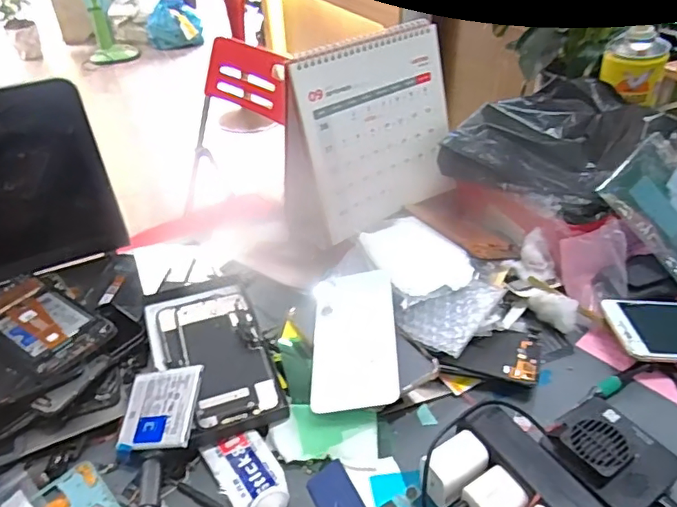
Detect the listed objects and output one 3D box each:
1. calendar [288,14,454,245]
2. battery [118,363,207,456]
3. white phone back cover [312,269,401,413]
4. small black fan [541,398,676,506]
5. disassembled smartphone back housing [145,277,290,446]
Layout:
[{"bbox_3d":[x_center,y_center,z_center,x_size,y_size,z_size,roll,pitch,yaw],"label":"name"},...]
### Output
[{"bbox_3d":[0.041,-0.136,0.618,0.220,0.201,0.080,-25,42,-26],"label":"calendar"},{"bbox_3d":[-0.146,0.127,0.438,0.075,0.005,0.066,-16,52,22],"label":"battery"},{"bbox_3d":[0.015,0.076,0.497,0.077,0.005,0.152,-12,40,9],"label":"white phone back cover"},{"bbox_3d":[0.202,0.143,0.396,0.071,0.020,0.079,-23,41,-24],"label":"small black fan"},{"bbox_3d":[-0.121,0.086,0.504,0.100,0.017,0.184,-16,38,-15],"label":"disassembled smartphone back housing"}]

